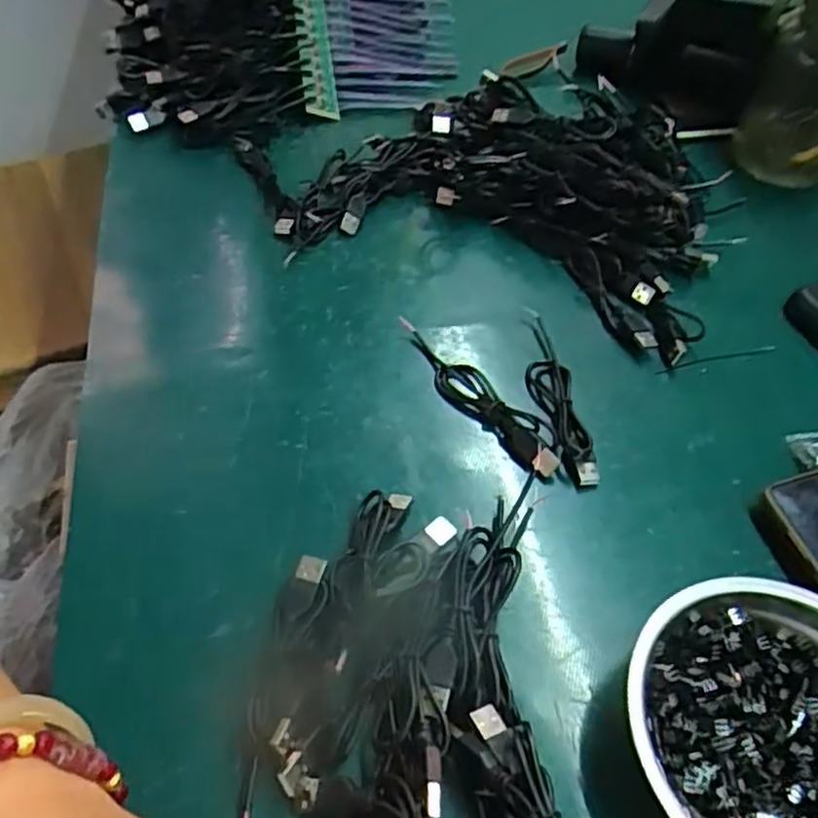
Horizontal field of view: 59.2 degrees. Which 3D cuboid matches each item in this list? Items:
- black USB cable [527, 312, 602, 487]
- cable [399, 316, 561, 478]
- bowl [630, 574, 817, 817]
[{"bbox_3d":[0.088,-0.011,0.439,0.024,0.011,0.133,-4,51,-6],"label":"black USB cable"},{"bbox_3d":[0.039,-0.010,0.431,0.025,0.013,0.135,-32,60,-26],"label":"cable"},{"bbox_3d":[0.153,0.135,0.298,0.117,0.042,0.115,2,51,-2],"label":"bowl"}]

